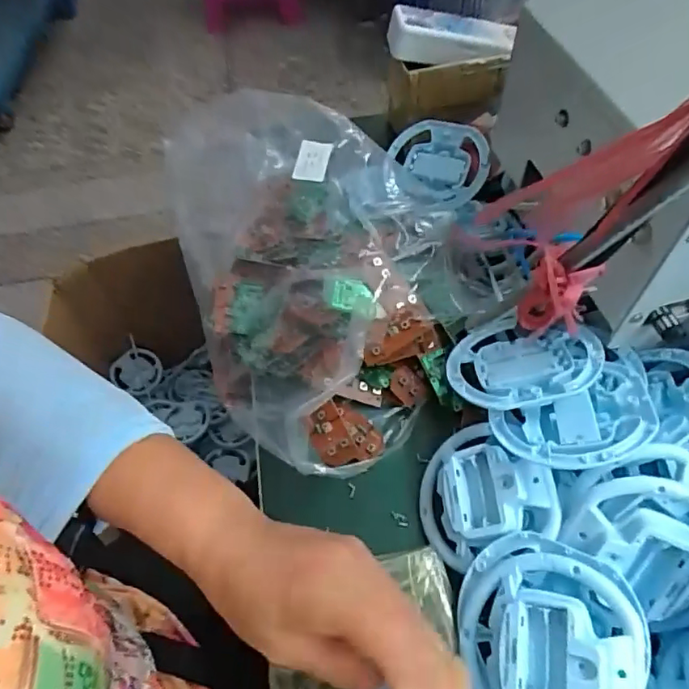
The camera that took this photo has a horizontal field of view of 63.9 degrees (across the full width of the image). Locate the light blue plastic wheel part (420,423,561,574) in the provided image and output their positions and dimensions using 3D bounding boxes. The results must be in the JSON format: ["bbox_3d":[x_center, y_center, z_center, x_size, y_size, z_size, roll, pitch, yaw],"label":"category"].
[{"bbox_3d":[0.095,0.099,0.385,0.034,0.098,0.093,25,42,-32],"label":"light blue plastic wheel part"}]

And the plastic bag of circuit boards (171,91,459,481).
[{"bbox_3d":[-0.032,-0.087,0.497,0.224,0.108,0.387,-19,58,-9],"label":"plastic bag of circuit boards"}]

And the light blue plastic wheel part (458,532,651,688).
[{"bbox_3d":[0.112,0.171,0.314,0.104,0.045,0.108,2,84,30],"label":"light blue plastic wheel part"}]

